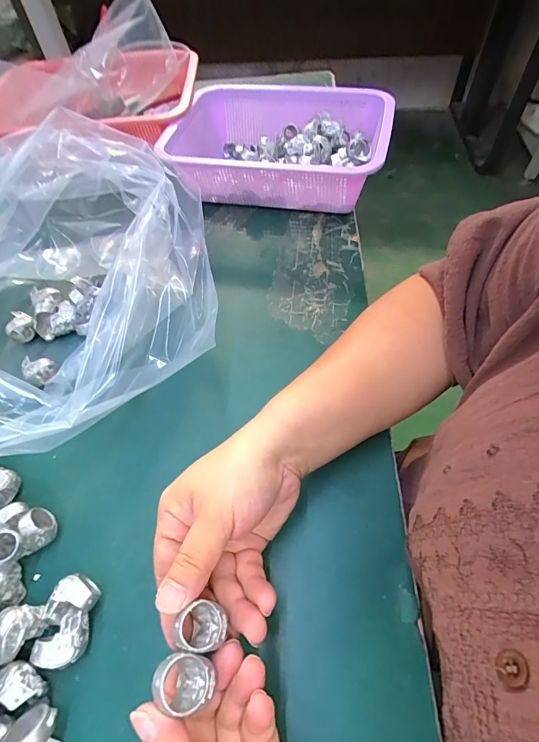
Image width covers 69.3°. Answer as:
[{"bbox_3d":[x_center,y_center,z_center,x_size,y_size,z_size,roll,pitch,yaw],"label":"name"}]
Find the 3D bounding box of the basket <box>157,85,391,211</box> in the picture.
[{"bbox_3d":[0.007,-0.274,0.490,0.249,0.084,0.181,10,57,11],"label":"basket"}]

